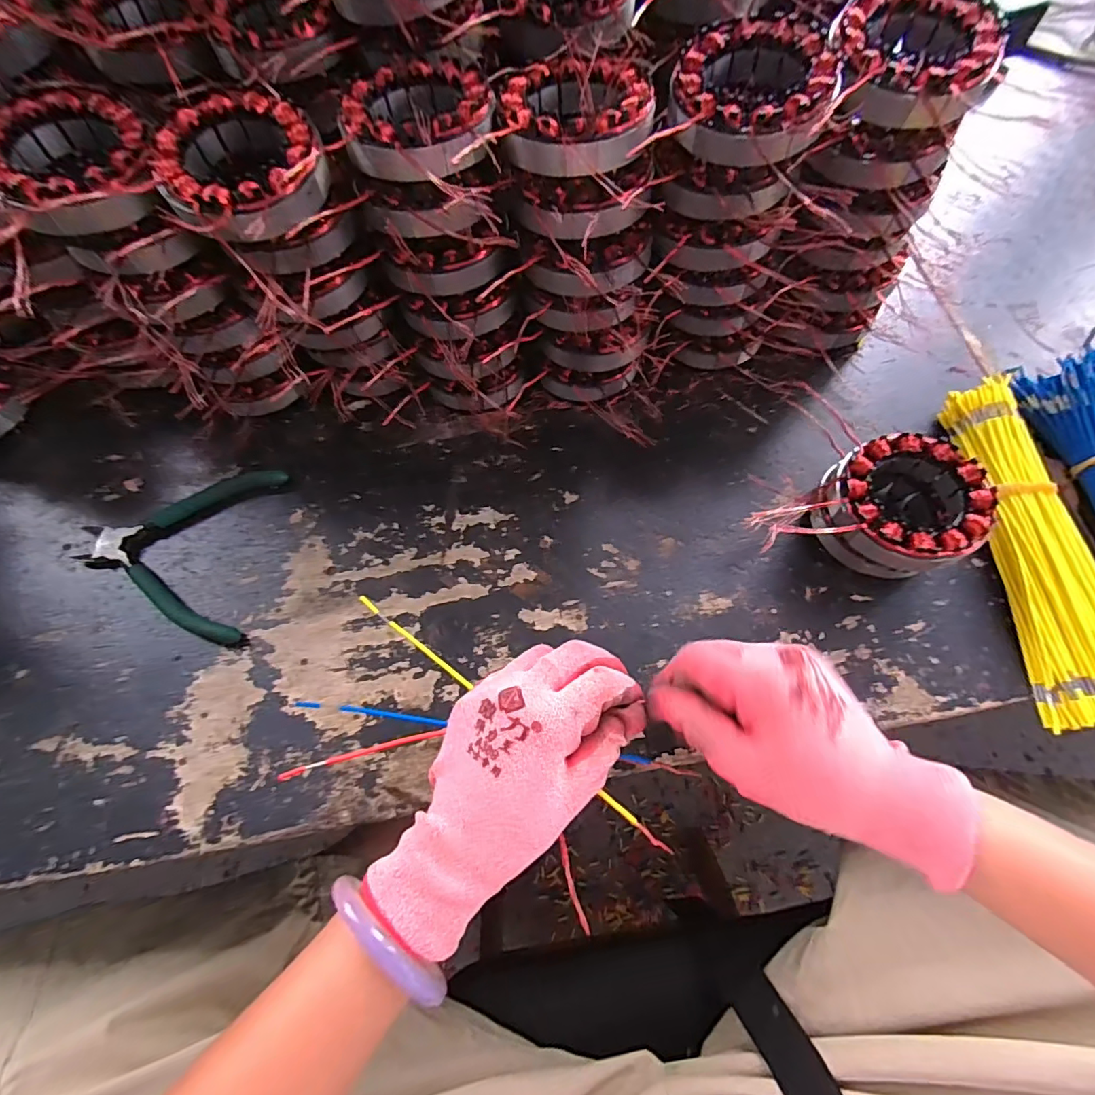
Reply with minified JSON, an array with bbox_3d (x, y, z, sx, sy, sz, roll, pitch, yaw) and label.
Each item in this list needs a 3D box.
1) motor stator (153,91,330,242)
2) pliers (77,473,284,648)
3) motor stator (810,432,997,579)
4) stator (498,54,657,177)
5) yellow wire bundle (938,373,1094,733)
[{"bbox_3d":[-0.167,-0.207,0.290,0.082,0.037,0.087,0,67,1],"label":"motor stator"},{"bbox_3d":[-0.268,-0.006,0.376,0.134,0.011,0.130,8,68,5],"label":"pliers"},{"bbox_3d":[0.226,-0.024,0.344,0.084,0.064,0.081,-33,70,-11],"label":"motor stator"},{"bbox_3d":[0.016,-0.246,0.291,0.083,0.028,0.086,-7,67,-1],"label":"stator"},{"bbox_3d":[0.337,-0.003,0.356,0.065,0.034,0.240,-1,67,1],"label":"yellow wire bundle"}]

